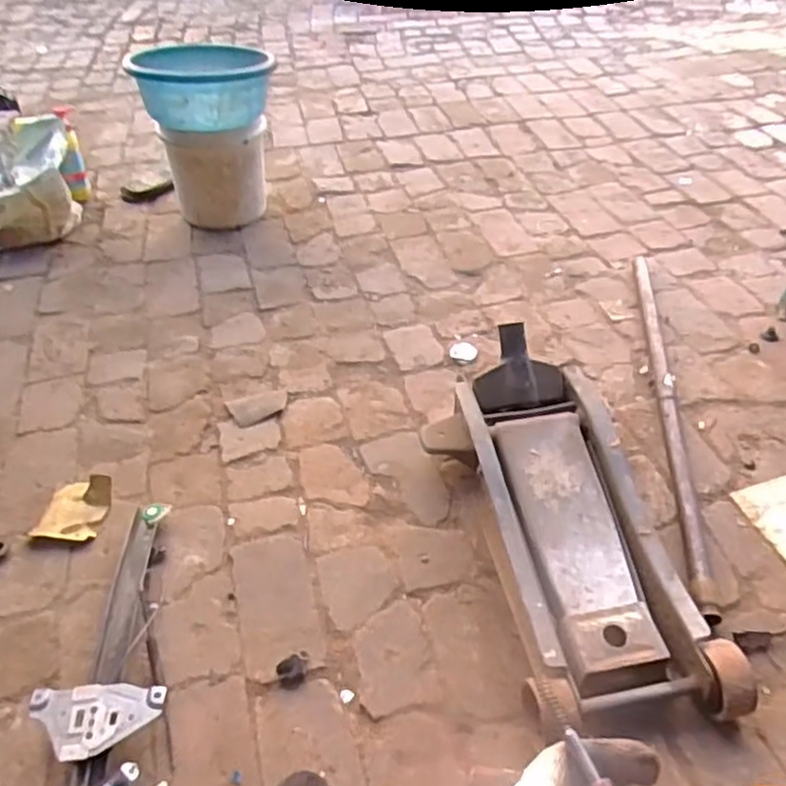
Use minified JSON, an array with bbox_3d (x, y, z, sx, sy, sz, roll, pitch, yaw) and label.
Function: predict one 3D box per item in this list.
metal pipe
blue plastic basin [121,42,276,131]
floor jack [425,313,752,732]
[{"bbox_3d":[0.490,0.012,1.253,0.034,0.041,0.862,4,43,7],"label":"metal pipe"},{"bbox_3d":[-0.453,-0.737,1.677,0.299,0.148,0.299,-1,43,1],"label":"blue plastic basin"},{"bbox_3d":[0.236,0.178,1.002,0.260,0.191,0.575,-11,43,-9],"label":"floor jack"}]

